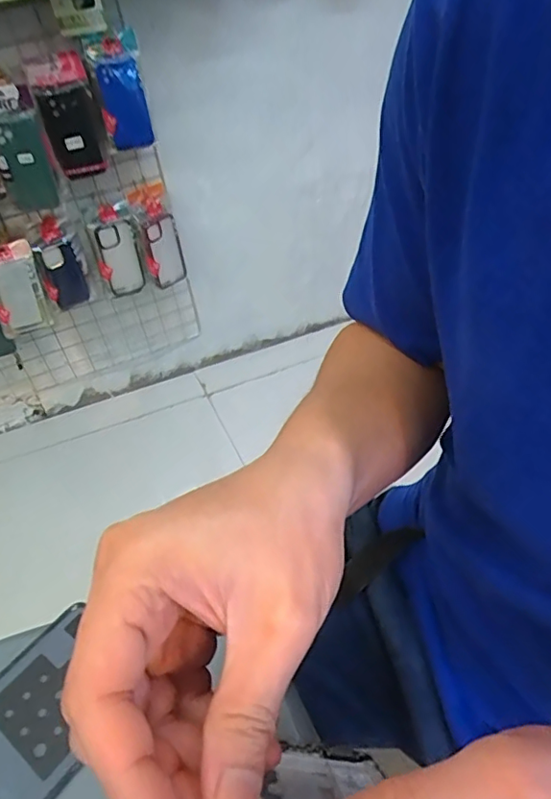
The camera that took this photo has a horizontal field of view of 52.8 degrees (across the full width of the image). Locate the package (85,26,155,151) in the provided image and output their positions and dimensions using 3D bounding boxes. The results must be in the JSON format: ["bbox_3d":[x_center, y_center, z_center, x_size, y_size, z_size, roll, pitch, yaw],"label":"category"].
[{"bbox_3d":[-0.288,-0.576,1.052,0.103,0.190,0.021,-35,47,-30],"label":"package"}]

